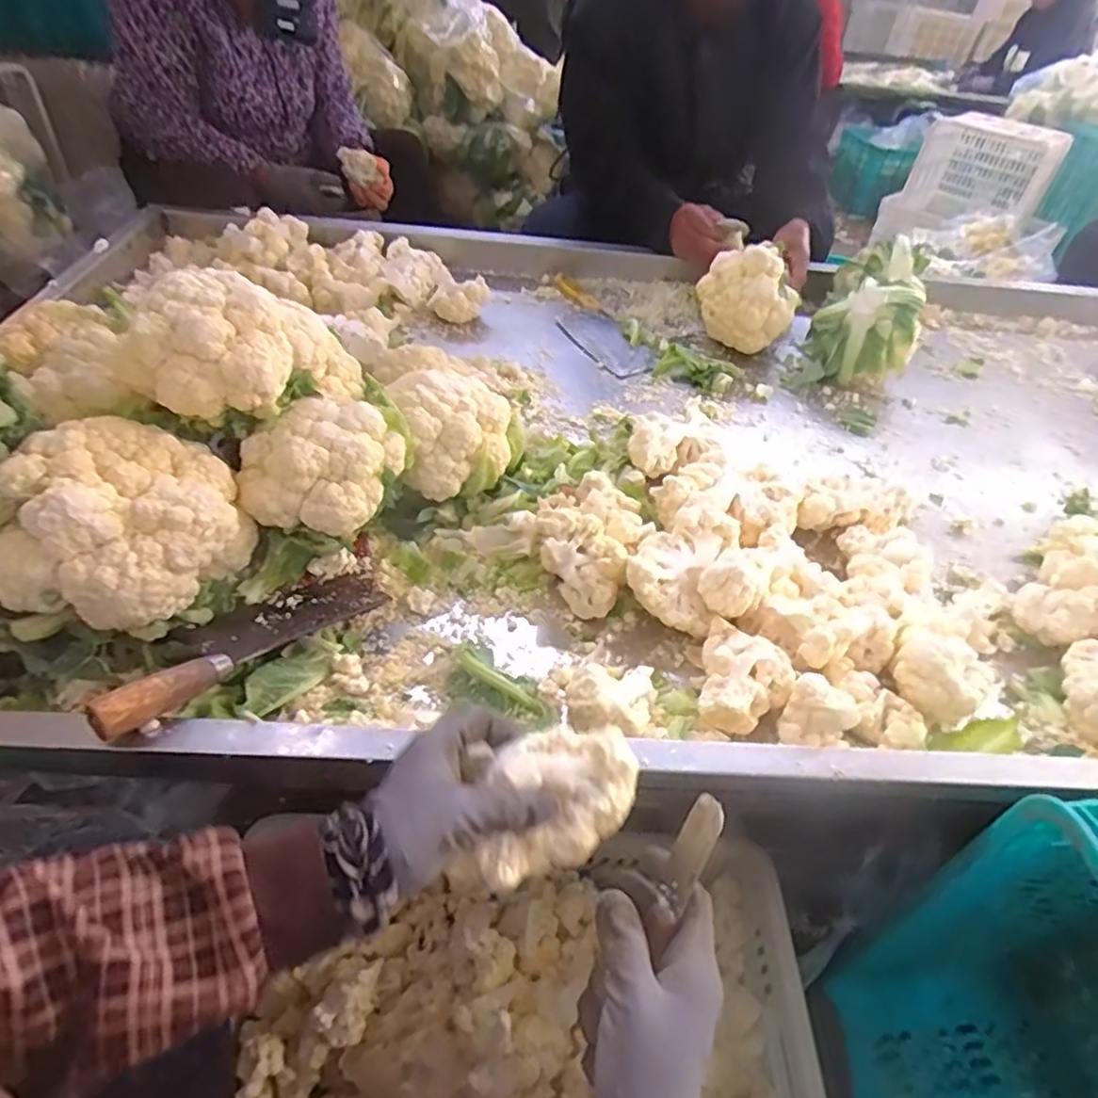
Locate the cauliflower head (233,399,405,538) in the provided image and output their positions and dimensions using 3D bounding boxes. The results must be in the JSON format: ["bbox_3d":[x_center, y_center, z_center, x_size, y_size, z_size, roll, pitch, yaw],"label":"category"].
[{"bbox_3d":[-0.221,-0.084,0.658,0.142,0.095,0.109,6,44,-1],"label":"cauliflower head"}]

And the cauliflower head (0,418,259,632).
[{"bbox_3d":[-0.367,-0.022,0.584,0.173,0.116,0.155,5,44,-2],"label":"cauliflower head"}]

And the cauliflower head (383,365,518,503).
[{"bbox_3d":[-0.103,-0.130,0.784,0.150,0.117,0.120,-7,46,-15],"label":"cauliflower head"}]

